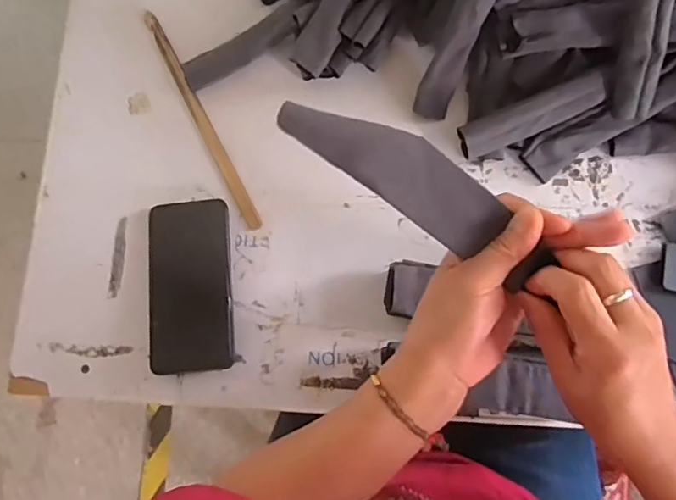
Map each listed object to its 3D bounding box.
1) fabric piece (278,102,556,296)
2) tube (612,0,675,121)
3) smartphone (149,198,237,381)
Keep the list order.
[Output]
[{"bbox_3d":[0.052,-0.042,0.337,0.183,0.004,0.045,35,96,-8],"label":"fabric piece"},{"bbox_3d":[0.259,-0.186,0.454,0.026,0.184,0.023,-28,51,-4],"label":"tube"},{"bbox_3d":[-0.143,0.033,0.526,0.081,0.016,0.166,-6,79,0],"label":"smartphone"}]

